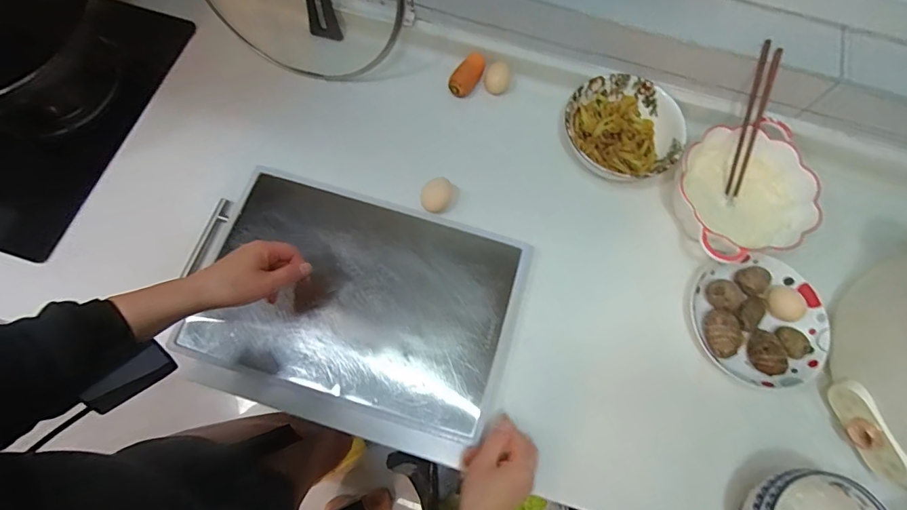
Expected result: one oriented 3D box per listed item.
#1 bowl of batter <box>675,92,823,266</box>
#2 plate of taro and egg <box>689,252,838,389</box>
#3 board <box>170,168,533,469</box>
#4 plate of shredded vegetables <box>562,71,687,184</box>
[{"bbox_3d":[0.401,-0.084,0.654,0.207,0.073,0.184,-31,75,-12],"label":"bowl of batter"},{"bbox_3d":[0.420,0.088,0.623,0.170,0.042,0.173,1,71,-2],"label":"plate of taro and egg"},{"bbox_3d":[-0.119,0.065,0.603,0.389,0.021,0.288,18,74,0],"label":"board"},{"bbox_3d":[0.256,-0.190,0.707,0.174,0.057,0.159,26,72,6],"label":"plate of shredded vegetables"}]

